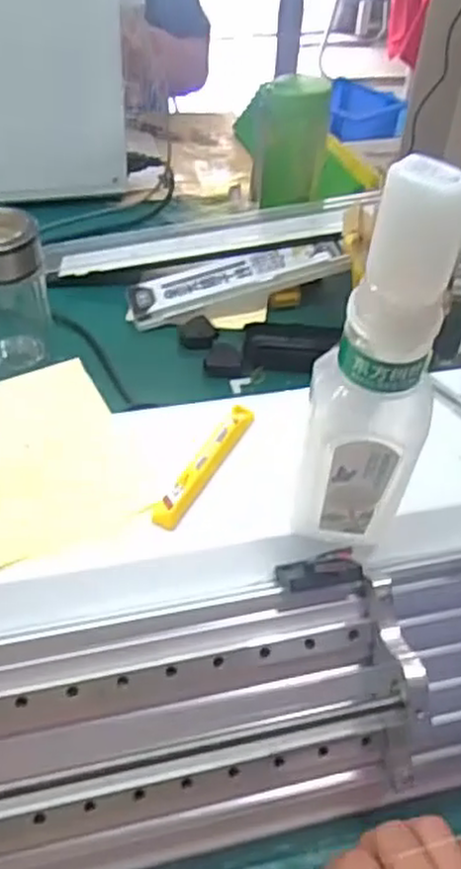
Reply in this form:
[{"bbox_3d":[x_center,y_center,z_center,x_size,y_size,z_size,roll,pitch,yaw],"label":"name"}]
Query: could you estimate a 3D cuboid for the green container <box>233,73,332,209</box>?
[{"bbox_3d":[0.056,-0.337,0.834,0.092,0.132,0.072,-1,45,-5],"label":"green container"}]

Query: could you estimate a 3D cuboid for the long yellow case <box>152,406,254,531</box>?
[{"bbox_3d":[-0.014,0.017,0.443,0.014,0.014,0.103,23,48,18],"label":"long yellow case"}]

